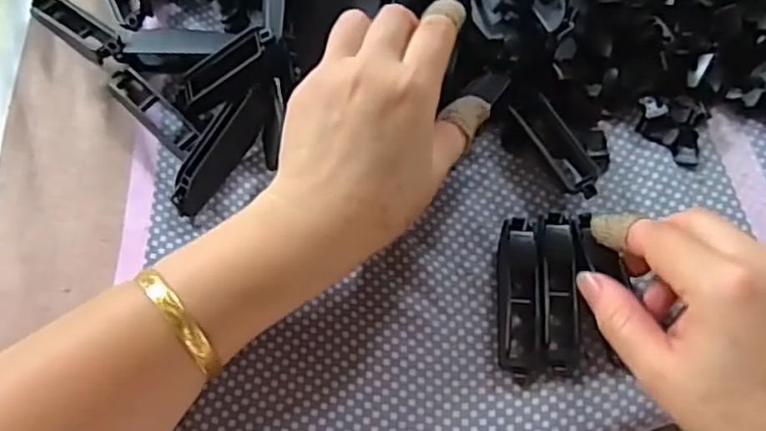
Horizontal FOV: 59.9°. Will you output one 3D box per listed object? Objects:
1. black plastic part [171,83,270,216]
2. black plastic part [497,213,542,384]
[{"bbox_3d":[-0.083,-0.034,0.339,0.021,0.016,0.073,36,89,17],"label":"black plastic part"},{"bbox_3d":[0.063,0.036,0.310,0.018,0.018,0.075,1,65,2],"label":"black plastic part"}]

